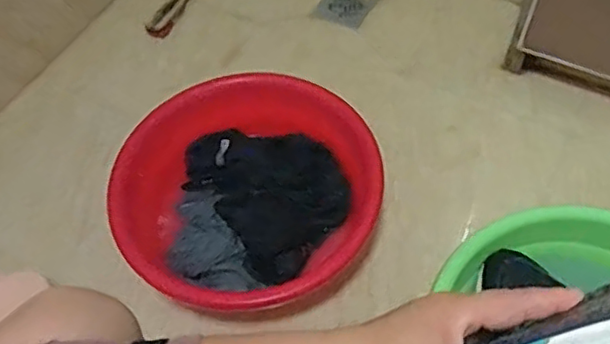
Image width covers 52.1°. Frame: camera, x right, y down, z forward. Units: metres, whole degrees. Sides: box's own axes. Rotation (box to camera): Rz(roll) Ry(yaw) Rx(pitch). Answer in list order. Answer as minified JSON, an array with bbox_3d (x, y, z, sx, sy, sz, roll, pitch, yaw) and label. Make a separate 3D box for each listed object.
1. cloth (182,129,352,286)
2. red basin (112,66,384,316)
[{"bbox_3d":[-0.051,0.023,0.951,0.199,0.053,0.251,-34,61,-18],"label":"cloth"},{"bbox_3d":[-0.082,0.027,0.930,0.391,0.130,0.334,-27,59,-14],"label":"red basin"}]

